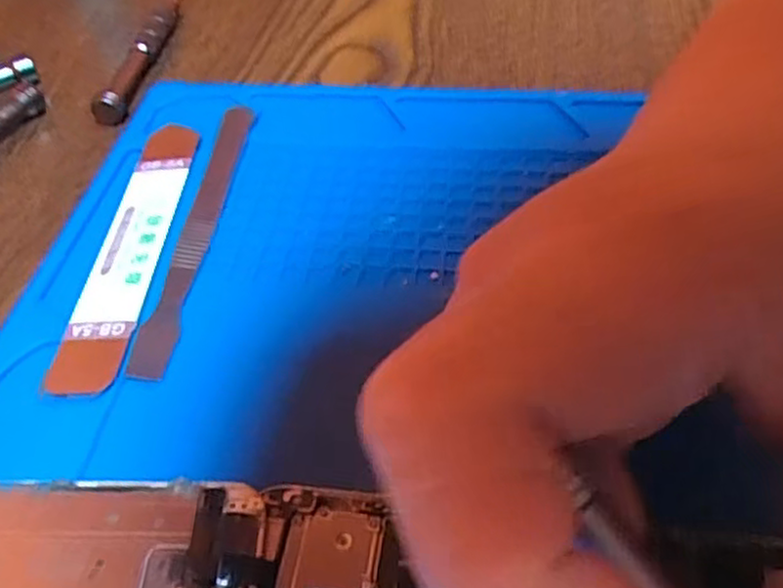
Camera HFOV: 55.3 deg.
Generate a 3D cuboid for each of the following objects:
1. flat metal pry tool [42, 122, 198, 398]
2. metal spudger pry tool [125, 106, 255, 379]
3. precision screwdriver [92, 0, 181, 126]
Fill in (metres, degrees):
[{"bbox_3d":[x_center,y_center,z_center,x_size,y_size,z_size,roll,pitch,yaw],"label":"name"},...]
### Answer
[{"bbox_3d":[-0.081,-0.017,0.235,0.020,0.004,0.113,0,48,4],"label":"flat metal pry tool"},{"bbox_3d":[-0.062,-0.023,0.241,0.011,0.004,0.119,2,49,5],"label":"metal spudger pry tool"},{"bbox_3d":[-0.103,-0.108,0.317,0.012,0.011,0.109,2,49,6],"label":"precision screwdriver"}]

